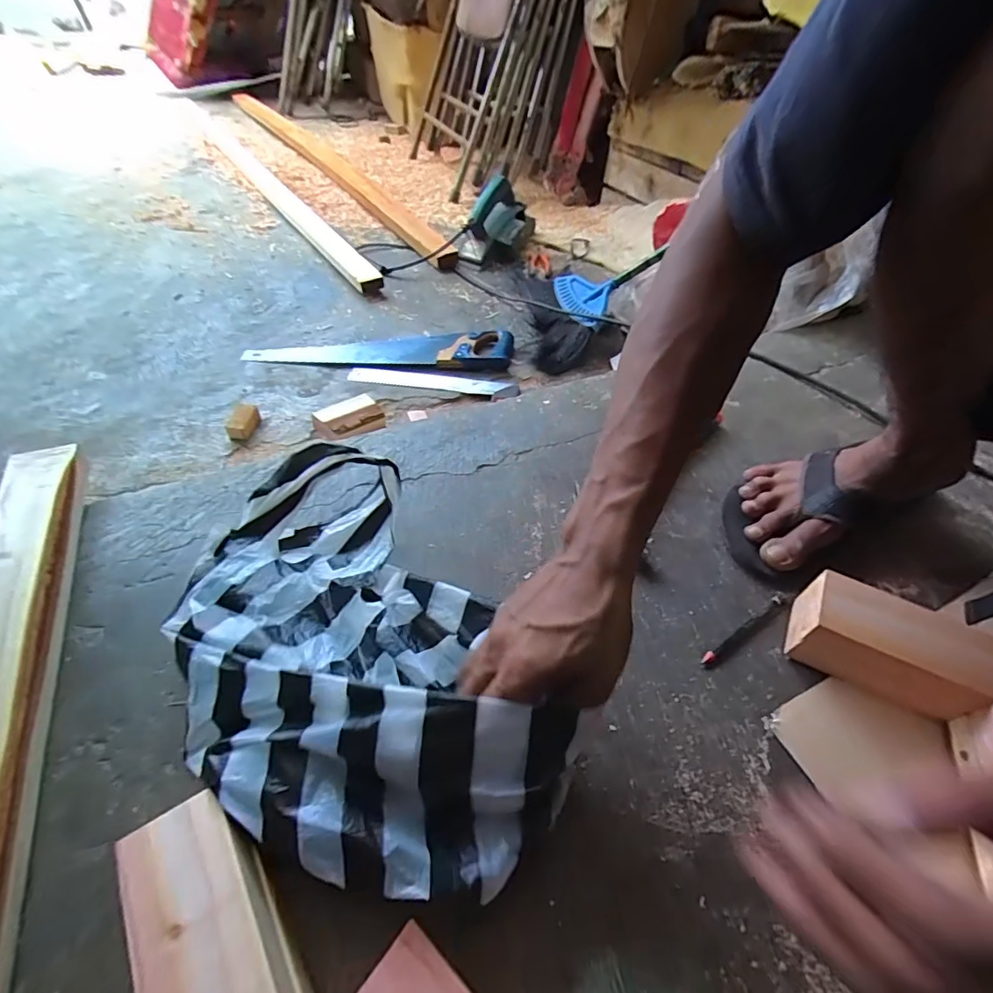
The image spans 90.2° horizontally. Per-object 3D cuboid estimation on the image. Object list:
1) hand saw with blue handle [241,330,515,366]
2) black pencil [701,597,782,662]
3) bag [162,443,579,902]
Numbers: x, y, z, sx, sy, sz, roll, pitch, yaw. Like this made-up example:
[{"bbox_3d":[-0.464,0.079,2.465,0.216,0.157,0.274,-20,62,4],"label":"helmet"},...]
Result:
[{"bbox_3d":[-0.211,-0.282,0.912,0.475,0.032,0.101,0,48,-4],"label":"hand saw with blue handle"},{"bbox_3d":[0.222,0.118,0.442,0.106,0.009,0.009,-26,55,-24],"label":"black pencil"},{"bbox_3d":[-0.101,0.106,0.330,0.197,0.087,0.288,-24,54,-23],"label":"bag"}]

